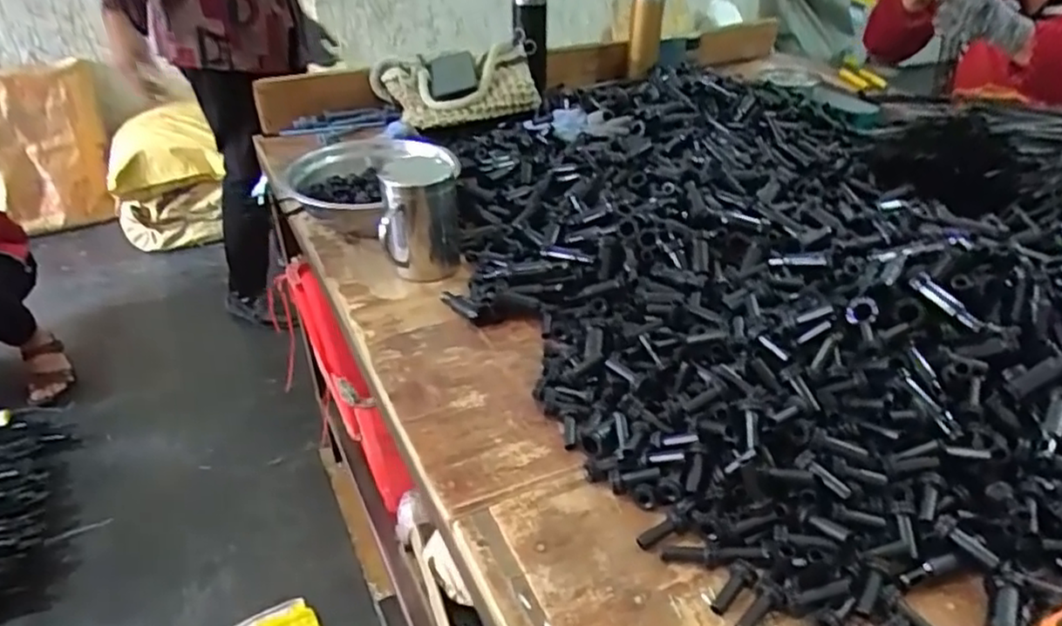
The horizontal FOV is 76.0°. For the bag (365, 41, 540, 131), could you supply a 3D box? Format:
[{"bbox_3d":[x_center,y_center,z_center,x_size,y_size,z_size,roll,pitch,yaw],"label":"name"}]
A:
[{"bbox_3d":[-0.123,-0.383,1.150,0.272,0.089,0.188,-8,35,-11],"label":"bag"}]

